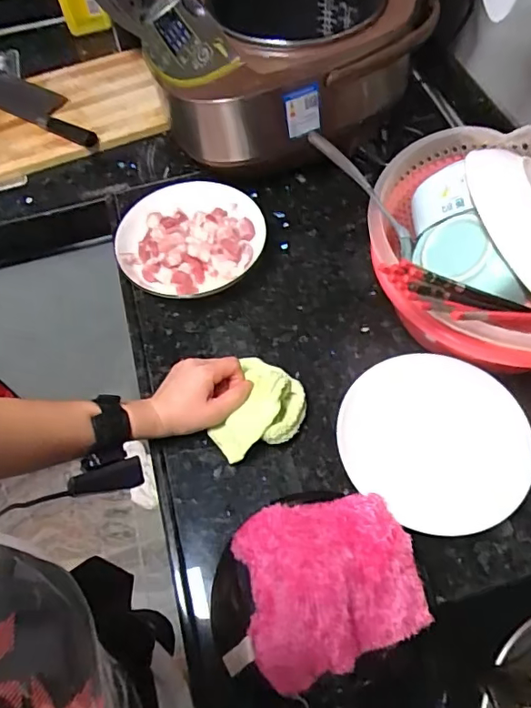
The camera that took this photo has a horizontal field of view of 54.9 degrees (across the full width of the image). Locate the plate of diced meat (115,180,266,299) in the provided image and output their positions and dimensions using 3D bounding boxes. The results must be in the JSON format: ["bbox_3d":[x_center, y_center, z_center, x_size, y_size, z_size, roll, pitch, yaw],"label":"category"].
[{"bbox_3d":[-0.100,-0.144,0.675,0.183,0.046,0.178,-2,61,3],"label":"plate of diced meat"}]

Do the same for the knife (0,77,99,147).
[{"bbox_3d":[-0.375,-0.403,0.836,0.298,0.028,0.073,32,68,20],"label":"knife"}]

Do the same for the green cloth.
[{"bbox_3d":[-0.004,0.057,0.542,0.083,0.041,0.116,18,64,14],"label":"green cloth"}]

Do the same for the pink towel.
[{"bbox_3d":[0.046,0.178,0.399,0.152,0.042,0.122,-12,61,-2],"label":"pink towel"}]

